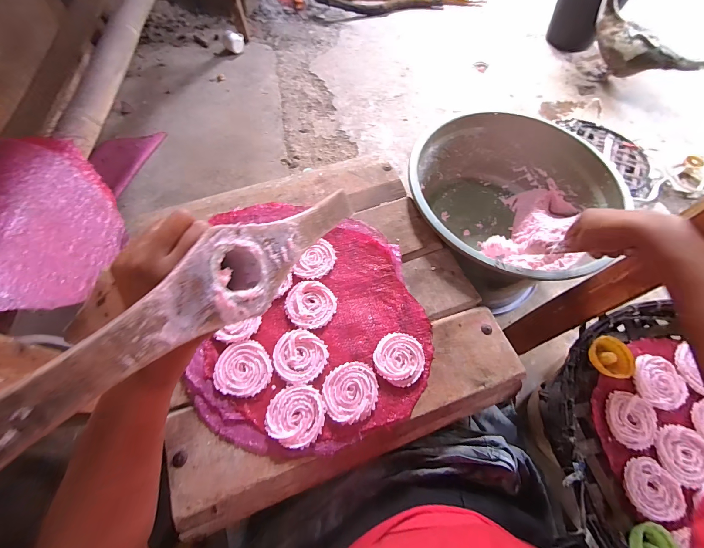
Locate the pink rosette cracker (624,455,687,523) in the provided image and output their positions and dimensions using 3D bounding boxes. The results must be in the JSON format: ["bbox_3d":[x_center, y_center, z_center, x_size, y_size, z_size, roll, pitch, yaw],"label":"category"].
[{"bbox_3d":[0.399,0.284,0.402,0.062,0.008,0.070,-4,63,-2],"label":"pink rosette cracker"}]

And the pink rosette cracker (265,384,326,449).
[{"bbox_3d":[-0.076,0.190,0.409,0.075,0.008,0.075,0,62,0],"label":"pink rosette cracker"}]

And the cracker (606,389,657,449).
[{"bbox_3d":[0.405,0.210,0.437,0.070,0.009,0.073,0,62,0],"label":"cracker"}]

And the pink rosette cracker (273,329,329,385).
[{"bbox_3d":[-0.075,0.119,0.444,0.076,0.007,0.075,0,62,0],"label":"pink rosette cracker"}]

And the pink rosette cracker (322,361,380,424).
[{"bbox_3d":[-0.002,0.161,0.422,0.076,0.009,0.076,0,62,0],"label":"pink rosette cracker"}]

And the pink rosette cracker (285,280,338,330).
[{"bbox_3d":[-0.066,0.048,0.481,0.079,0.011,0.074,0,62,0],"label":"pink rosette cracker"}]

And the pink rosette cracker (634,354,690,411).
[{"bbox_3d":[0.466,0.164,0.464,0.070,0.013,0.077,-10,63,-5],"label":"pink rosette cracker"}]

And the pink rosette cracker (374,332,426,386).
[{"bbox_3d":[0.071,0.124,0.449,0.073,0.014,0.074,28,66,13],"label":"pink rosette cracker"}]

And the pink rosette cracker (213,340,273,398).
[{"bbox_3d":[-0.155,0.134,0.434,0.078,0.006,0.076,0,62,0],"label":"pink rosette cracker"}]

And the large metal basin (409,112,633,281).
[{"bbox_3d":[0.310,-0.144,0.663,0.373,0.182,0.386,0,62,0],"label":"large metal basin"}]

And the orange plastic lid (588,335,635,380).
[{"bbox_3d":[0.396,0.128,0.466,0.062,0.024,0.062,-10,63,-5],"label":"orange plastic lid"}]

